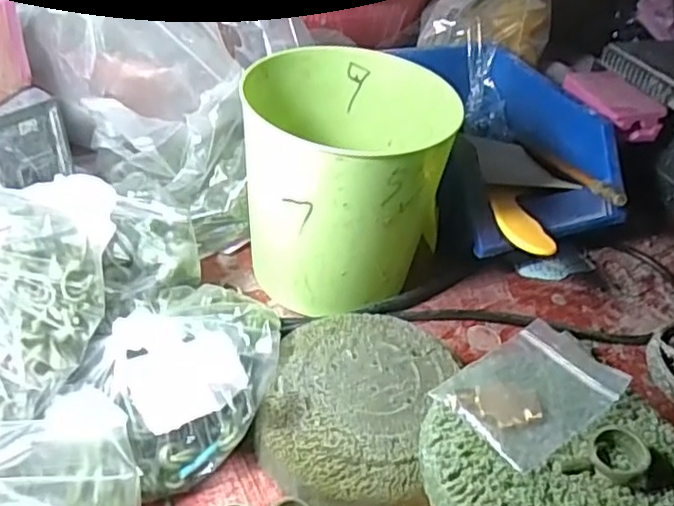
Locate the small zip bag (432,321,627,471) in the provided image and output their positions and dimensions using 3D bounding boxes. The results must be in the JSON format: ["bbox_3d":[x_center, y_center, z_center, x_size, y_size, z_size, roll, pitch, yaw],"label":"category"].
[{"bbox_3d":[0.081,0.057,0.284,0.070,0.014,0.050,-23,49,-31],"label":"small zip bag"}]

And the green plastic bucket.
[{"bbox_3d":[0.003,-0.040,0.391,0.107,0.111,0.114,5,39,-4],"label":"green plastic bucket"}]

